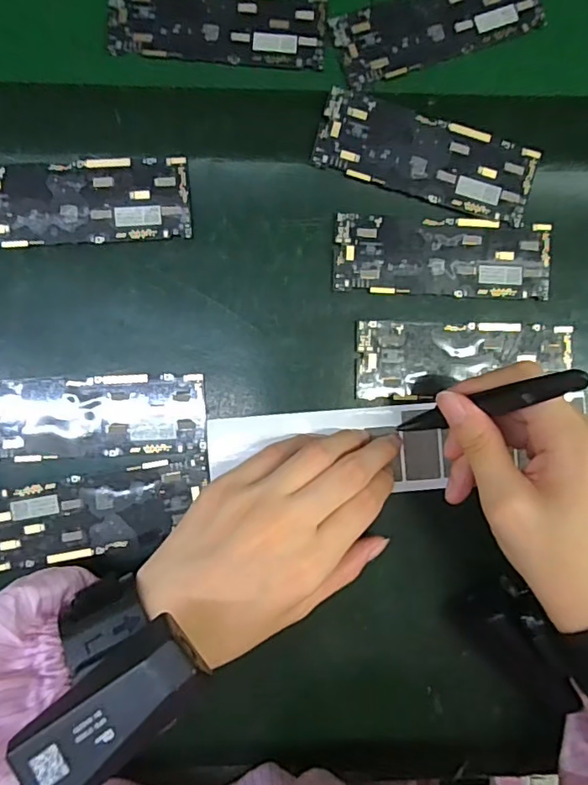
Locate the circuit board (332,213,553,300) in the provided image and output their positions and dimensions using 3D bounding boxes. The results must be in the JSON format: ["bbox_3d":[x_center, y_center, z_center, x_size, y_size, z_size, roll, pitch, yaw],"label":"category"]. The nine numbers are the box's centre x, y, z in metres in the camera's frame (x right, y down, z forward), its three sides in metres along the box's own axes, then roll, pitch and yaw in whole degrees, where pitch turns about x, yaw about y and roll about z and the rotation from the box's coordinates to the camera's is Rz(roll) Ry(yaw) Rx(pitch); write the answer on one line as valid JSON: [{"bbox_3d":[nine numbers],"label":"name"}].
[{"bbox_3d":[0.085,-0.078,0.300,0.124,0.004,0.044,2,89,-3],"label":"circuit board"}]

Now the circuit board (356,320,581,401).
[{"bbox_3d":[0.098,-0.018,0.302,0.124,0.004,0.044,0,89,-3],"label":"circuit board"}]

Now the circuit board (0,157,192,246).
[{"bbox_3d":[-0.120,-0.105,0.290,0.123,0.007,0.043,-4,89,-3],"label":"circuit board"}]

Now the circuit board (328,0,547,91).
[{"bbox_3d":[0.083,-0.216,0.307,0.120,0.004,0.045,-23,90,-3],"label":"circuit board"}]

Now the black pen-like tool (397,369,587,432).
[{"bbox_3d":[0.089,0.007,0.253,0.012,0.113,0.012,-32,90,-27],"label":"black pen-like tool"}]

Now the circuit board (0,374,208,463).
[{"bbox_3d":[-0.112,0.014,0.291,0.124,0.004,0.045,-2,89,-3],"label":"circuit board"}]

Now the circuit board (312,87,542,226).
[{"bbox_3d":[0.075,-0.133,0.298,0.123,0.008,0.044,16,88,-2],"label":"circuit board"}]

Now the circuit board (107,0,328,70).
[{"bbox_3d":[-0.043,-0.211,0.301,0.121,0.004,0.043,3,89,-3],"label":"circuit board"}]

